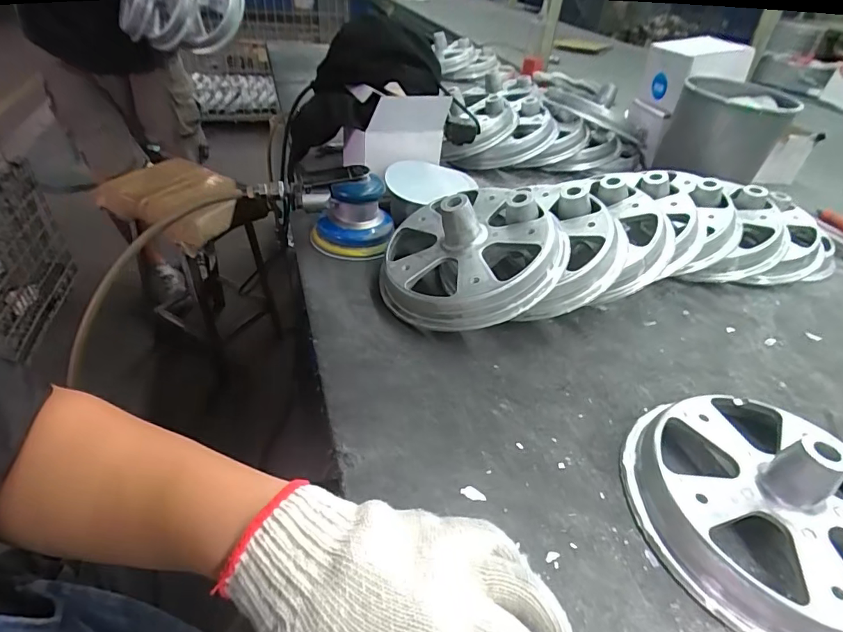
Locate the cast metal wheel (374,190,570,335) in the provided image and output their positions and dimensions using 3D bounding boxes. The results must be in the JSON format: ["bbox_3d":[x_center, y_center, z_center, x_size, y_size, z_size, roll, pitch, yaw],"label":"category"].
[{"bbox_3d":[0.046,-0.079,0.504,0.199,0.073,0.185,-7,57,11],"label":"cast metal wheel"}]

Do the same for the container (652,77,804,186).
[{"bbox_3d":[0.522,-0.318,0.824,0.175,0.143,0.141,26,43,23],"label":"container"}]

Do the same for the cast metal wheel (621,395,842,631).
[{"bbox_3d":[0.262,0.130,0.337,0.190,0.079,0.191,4,39,-3],"label":"cast metal wheel"}]

